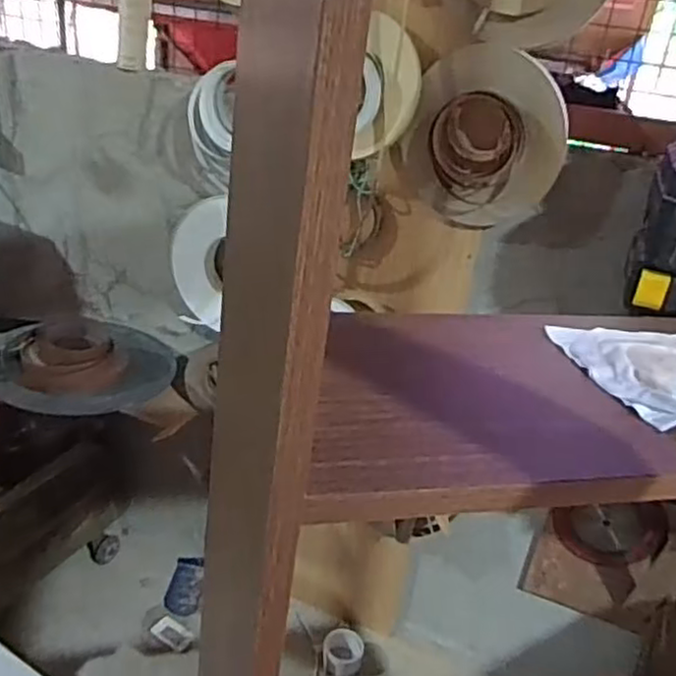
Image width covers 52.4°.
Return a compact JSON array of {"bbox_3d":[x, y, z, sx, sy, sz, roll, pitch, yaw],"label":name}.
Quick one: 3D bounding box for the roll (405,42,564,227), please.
[{"bbox_3d":[0.300,-0.403,1.425,0.326,0.333,0.054,15,26,16],"label":"roll"}]

